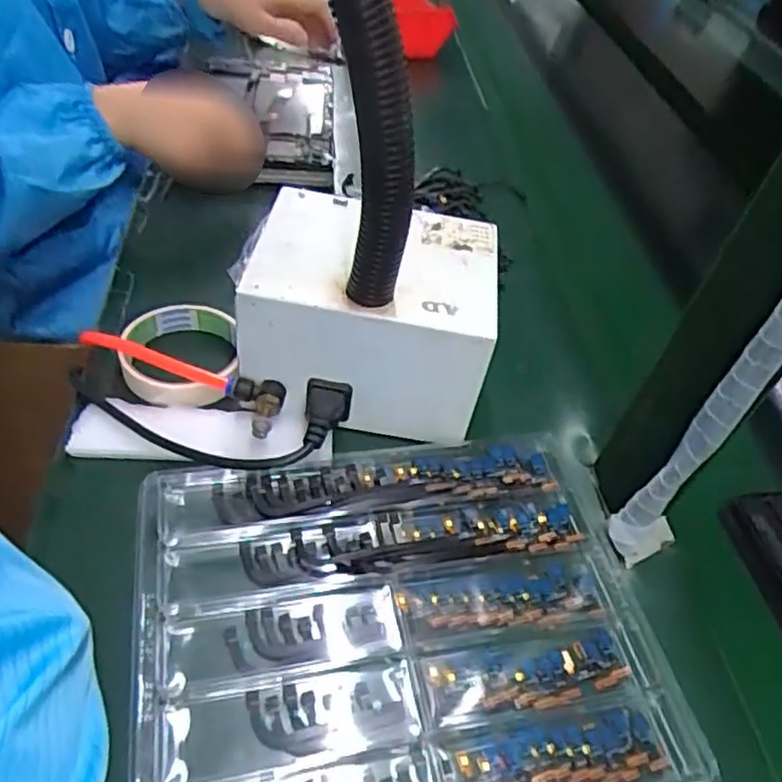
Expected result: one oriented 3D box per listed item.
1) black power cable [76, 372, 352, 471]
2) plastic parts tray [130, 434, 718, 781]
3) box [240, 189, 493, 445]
[{"bbox_3d":[-0.120,0.015,0.414,0.183,0.032,0.061,8,48,0],"label":"black power cable"},{"bbox_3d":[0.010,0.124,0.360,0.274,0.022,0.216,-6,49,-12],"label":"plastic parts tray"},{"bbox_3d":[-0.016,-0.057,0.452,0.163,0.096,0.133,9,48,1],"label":"box"}]

